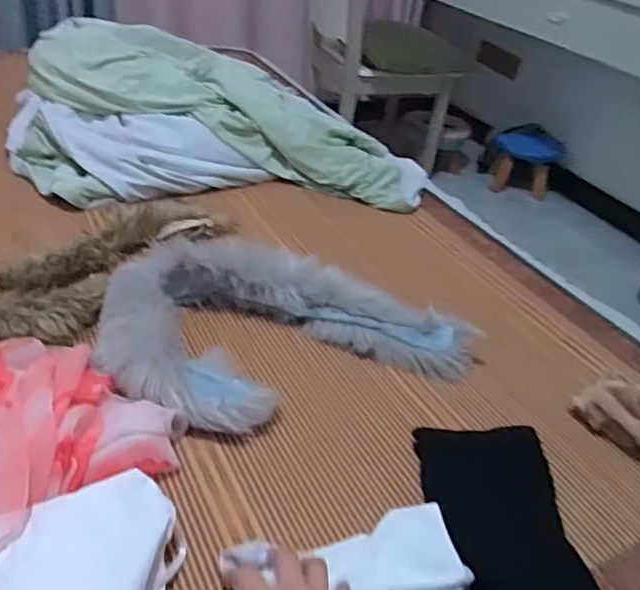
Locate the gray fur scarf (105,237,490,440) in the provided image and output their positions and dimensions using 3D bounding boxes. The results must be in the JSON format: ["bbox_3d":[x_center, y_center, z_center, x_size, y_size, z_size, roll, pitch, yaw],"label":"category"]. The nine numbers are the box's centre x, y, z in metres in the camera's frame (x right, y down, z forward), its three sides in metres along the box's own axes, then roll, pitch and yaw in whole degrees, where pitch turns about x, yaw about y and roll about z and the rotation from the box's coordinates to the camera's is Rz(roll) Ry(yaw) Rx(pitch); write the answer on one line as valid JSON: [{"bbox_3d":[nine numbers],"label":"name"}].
[{"bbox_3d":[-0.047,0.030,0.775,0.436,0.074,0.281,-11,39,-24],"label":"gray fur scarf"}]

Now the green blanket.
[{"bbox_3d":[-0.209,-0.379,1.252,0.772,0.157,0.572,-1,36,-13],"label":"green blanket"}]

